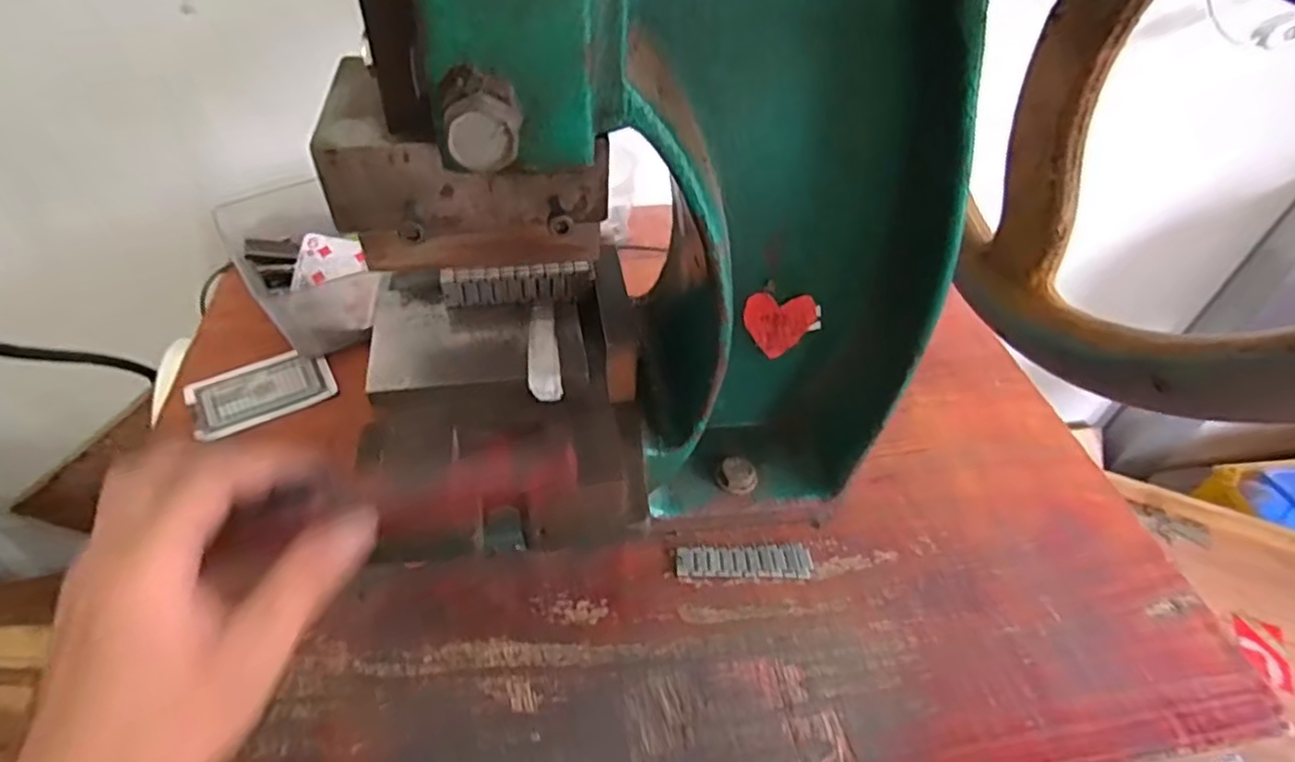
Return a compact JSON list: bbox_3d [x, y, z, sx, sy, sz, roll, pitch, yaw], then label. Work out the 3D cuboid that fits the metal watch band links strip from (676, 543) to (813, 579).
[{"bbox_3d":[0.055,0.101,0.369,0.075,0.004,0.019,0,48,-4],"label":"metal watch band links strip"}]

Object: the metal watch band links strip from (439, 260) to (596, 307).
[{"bbox_3d":[-0.065,-0.050,0.334,0.074,0.022,0.007,-4,48,-8],"label":"metal watch band links strip"}]

